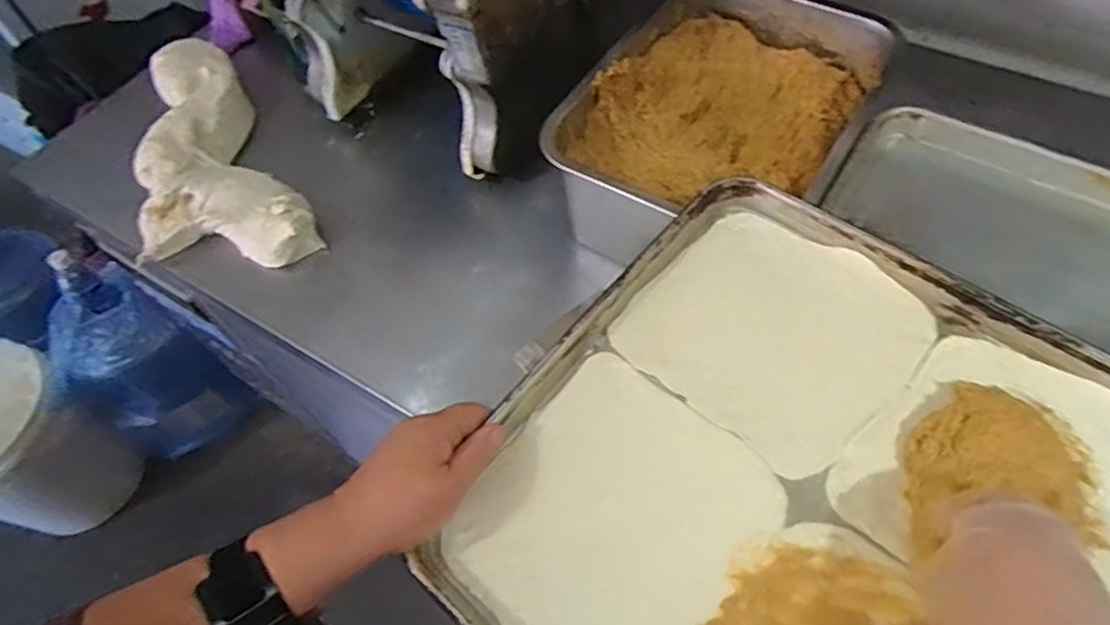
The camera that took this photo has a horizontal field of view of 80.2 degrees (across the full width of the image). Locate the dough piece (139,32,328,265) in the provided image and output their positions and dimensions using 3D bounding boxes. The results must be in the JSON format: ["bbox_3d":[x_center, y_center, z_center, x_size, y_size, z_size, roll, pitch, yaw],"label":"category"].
[{"bbox_3d":[-0.444,-0.190,0.818,0.175,0.070,0.392,-28,60,-15],"label":"dough piece"}]

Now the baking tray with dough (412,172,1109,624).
[{"bbox_3d":[0.249,0.172,0.385,0.595,0.038,0.397,35,65,23],"label":"baking tray with dough"}]

